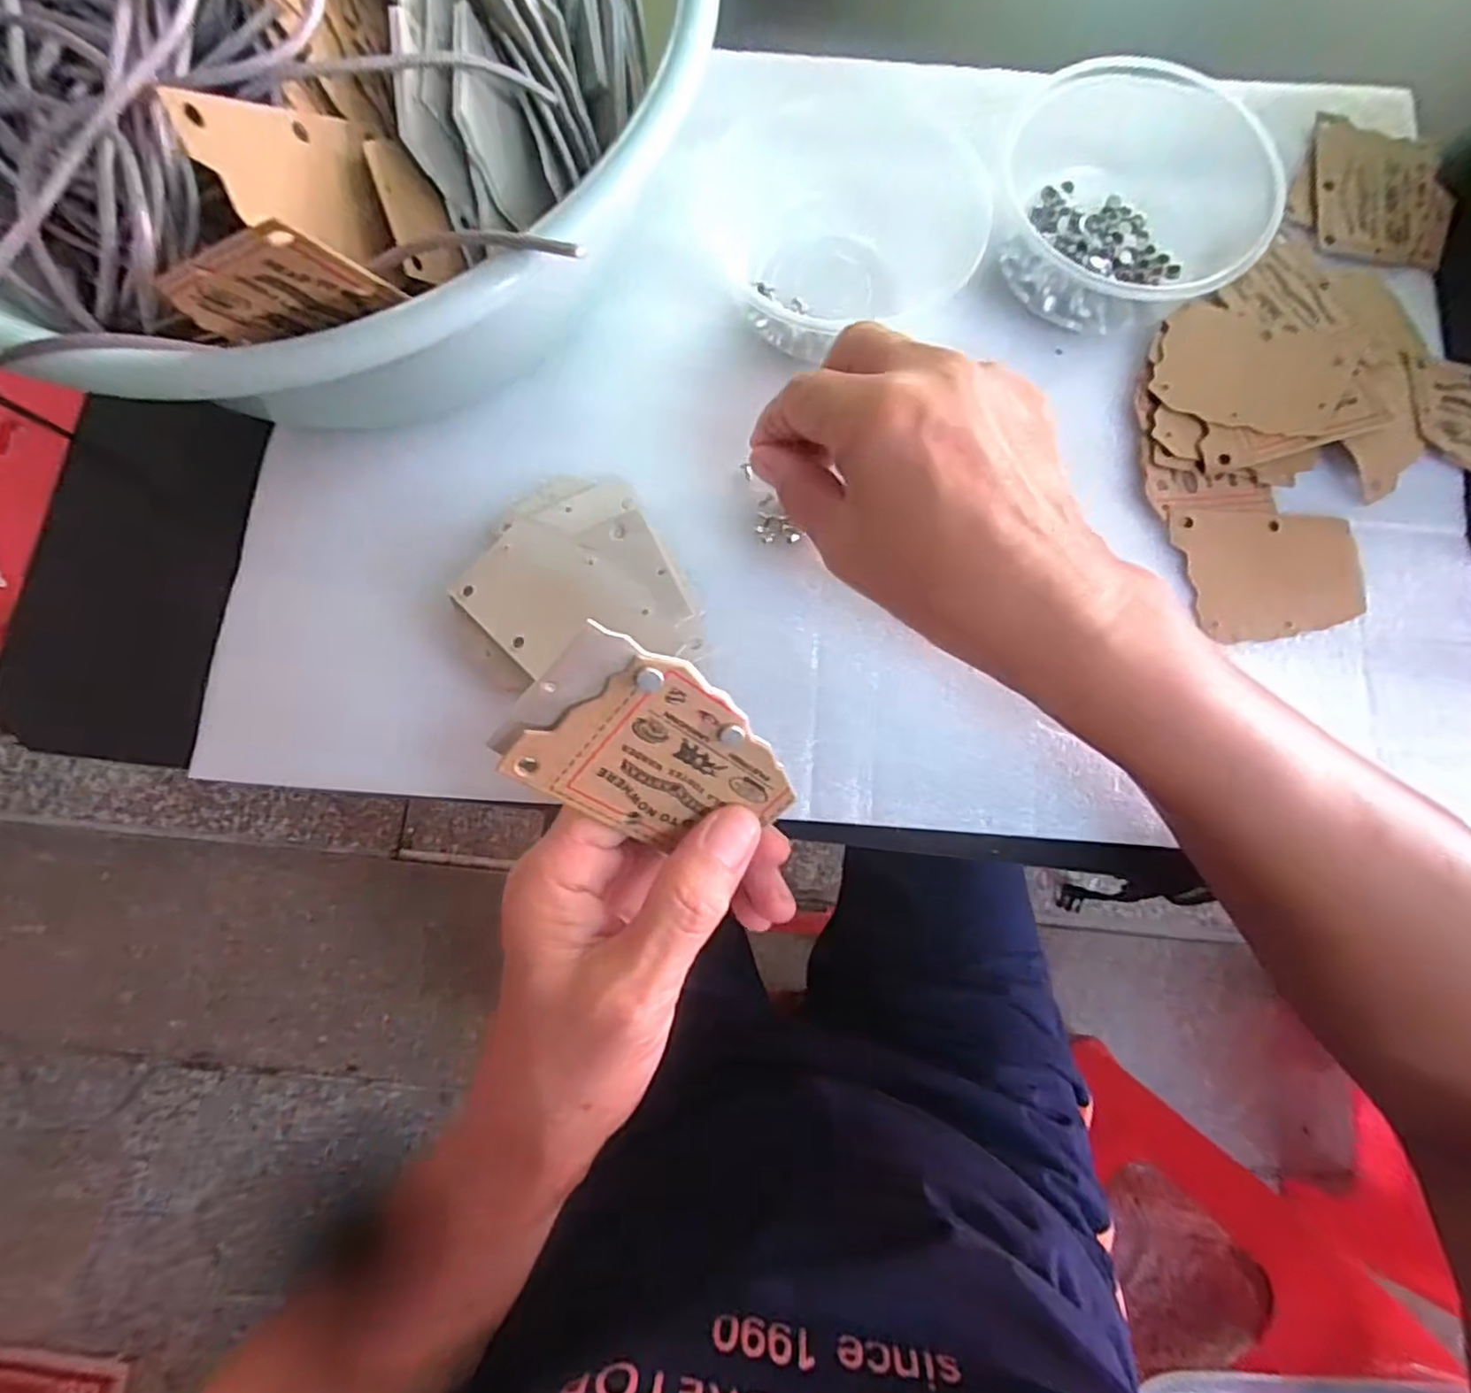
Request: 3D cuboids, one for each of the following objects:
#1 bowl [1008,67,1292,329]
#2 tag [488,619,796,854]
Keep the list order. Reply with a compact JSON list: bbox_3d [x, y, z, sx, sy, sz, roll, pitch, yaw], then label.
[{"bbox_3d":[0.165,-0.210,0.291,0.092,0.041,0.106,-44,83,-7],"label":"bowl"},{"bbox_3d":[-0.022,0.018,0.196,0.080,0.004,0.053,35,109,-26],"label":"tag"}]

